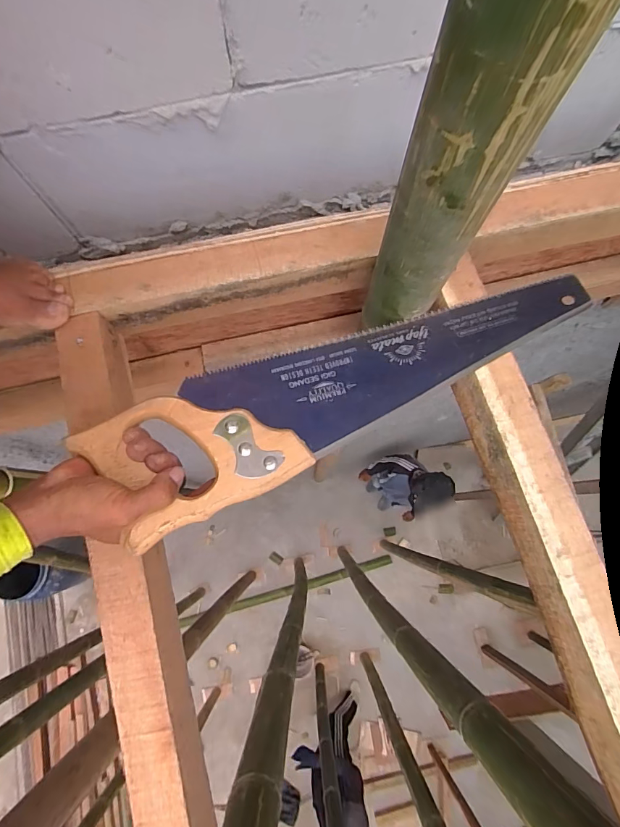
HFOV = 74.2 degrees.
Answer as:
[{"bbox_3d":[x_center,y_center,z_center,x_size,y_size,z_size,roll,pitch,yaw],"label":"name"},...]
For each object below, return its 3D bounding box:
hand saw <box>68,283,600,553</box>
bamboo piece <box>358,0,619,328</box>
[{"bbox_3d":[0.055,-0.036,0.405,0.506,0.024,0.127,-22,77,-14],"label":"hand saw"},{"bbox_3d":[0.089,-0.152,0.256,0.068,0.385,0.029,19,77,2],"label":"bamboo piece"}]

